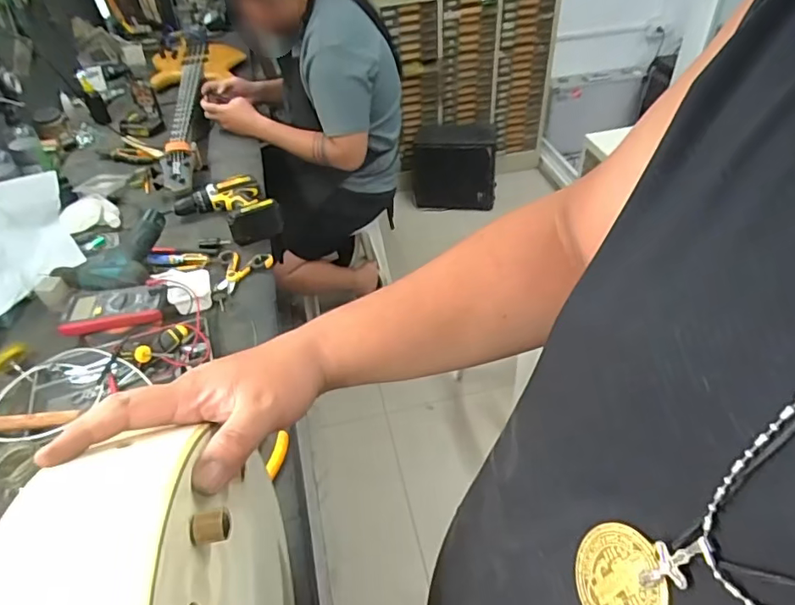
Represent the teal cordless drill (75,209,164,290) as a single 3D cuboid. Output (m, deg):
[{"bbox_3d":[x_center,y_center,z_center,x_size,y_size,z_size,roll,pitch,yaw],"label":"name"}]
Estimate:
[{"bbox_3d":[-0.534,-0.088,1.027,0.144,0.073,0.181,-6,44,-2],"label":"teal cordless drill"}]

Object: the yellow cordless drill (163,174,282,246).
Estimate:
[{"bbox_3d":[-0.377,-0.200,1.164,0.214,0.068,0.225,-22,47,-18],"label":"yellow cordless drill"}]

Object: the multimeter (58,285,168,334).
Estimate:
[{"bbox_3d":[-0.501,0.008,0.940,0.179,0.032,0.092,-10,44,-6],"label":"multimeter"}]

